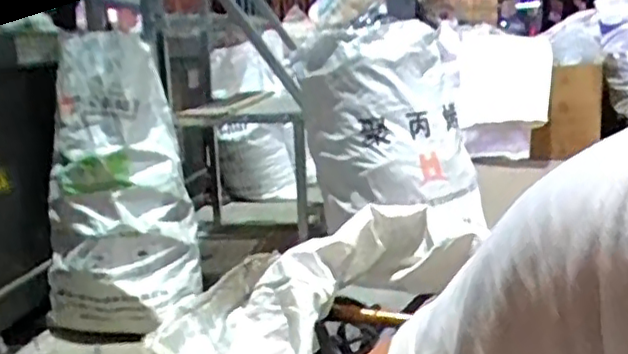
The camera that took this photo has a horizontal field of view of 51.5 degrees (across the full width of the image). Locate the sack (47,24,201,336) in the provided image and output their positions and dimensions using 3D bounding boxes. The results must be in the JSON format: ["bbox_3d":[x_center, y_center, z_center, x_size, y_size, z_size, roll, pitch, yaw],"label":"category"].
[{"bbox_3d":[-0.509,0.043,1.709,0.385,0.698,0.282,-6,12,-18],"label":"sack"}]

